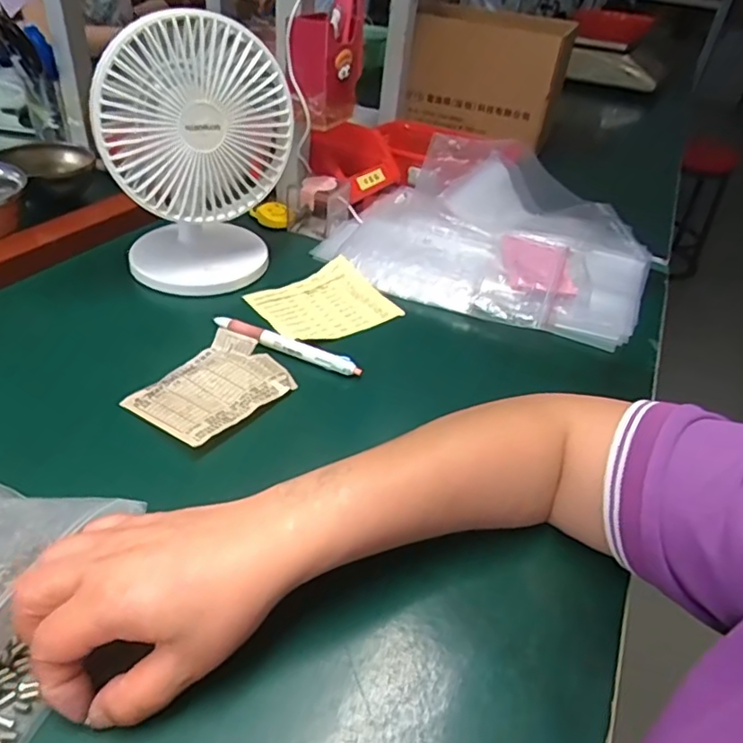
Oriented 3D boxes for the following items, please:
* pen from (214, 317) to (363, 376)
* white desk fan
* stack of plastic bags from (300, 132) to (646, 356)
[{"bbox_3d":[-0.074,-0.022,0.499,0.139,0.015,0.013,21,41,16],"label":"pen"},{"bbox_3d":[-0.153,-0.196,0.528,0.154,0.216,0.106,-6,40,-15],"label":"white desk fan"},{"bbox_3d":[0.153,-0.179,0.676,0.338,0.065,0.354,20,40,16],"label":"stack of plastic bags"}]

